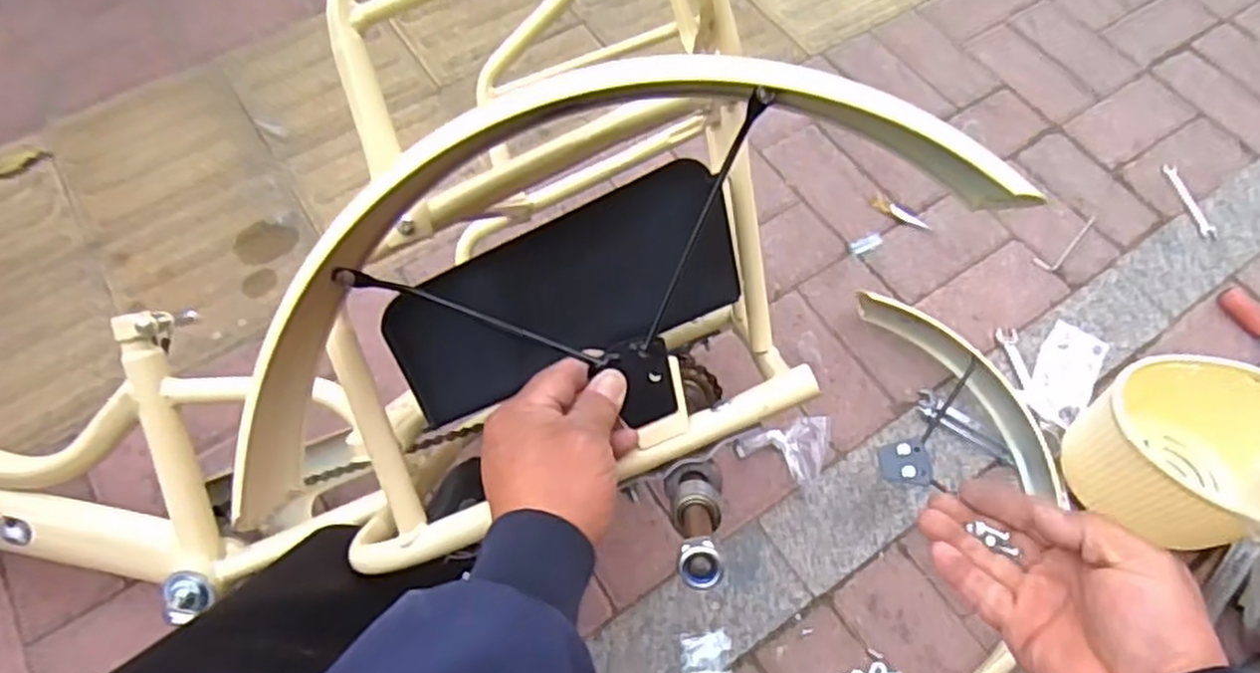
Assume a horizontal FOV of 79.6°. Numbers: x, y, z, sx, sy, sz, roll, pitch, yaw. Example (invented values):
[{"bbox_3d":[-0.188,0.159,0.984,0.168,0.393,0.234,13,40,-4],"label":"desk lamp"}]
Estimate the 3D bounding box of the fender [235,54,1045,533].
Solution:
[{"bbox_3d":[-0.034,-0.061,0.394,0.423,0.103,0.164,-23,66,2],"label":"fender"}]

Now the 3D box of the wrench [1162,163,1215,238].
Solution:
[{"bbox_3d":[0.778,-0.190,1.053,0.025,0.007,0.118,-10,64,-6],"label":"wrench"}]

